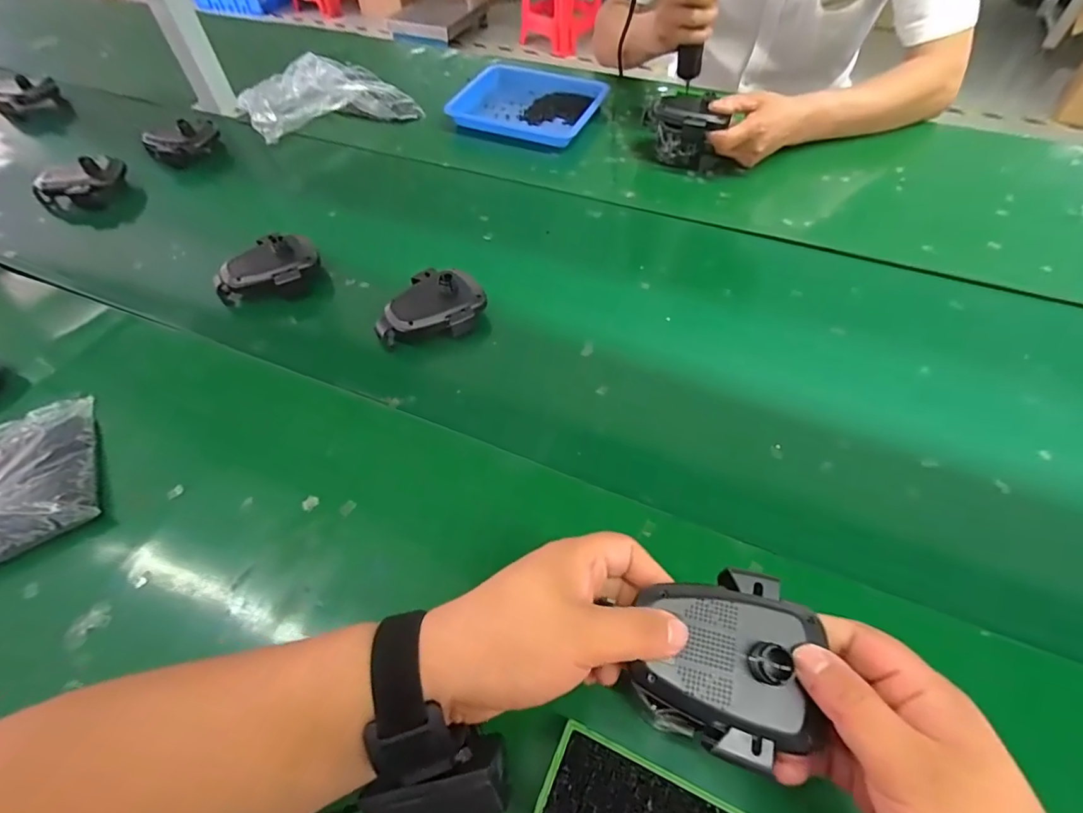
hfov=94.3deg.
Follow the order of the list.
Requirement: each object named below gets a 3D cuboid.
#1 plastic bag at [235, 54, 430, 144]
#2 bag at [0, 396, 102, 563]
[{"bbox_3d":[-0.349,-0.519,0.834,0.276,0.070,0.156,-11,54,-8],"label":"plastic bag"},{"bbox_3d":[-0.433,0.056,0.412,0.104,0.025,0.145,-29,58,-19],"label":"bag"}]

